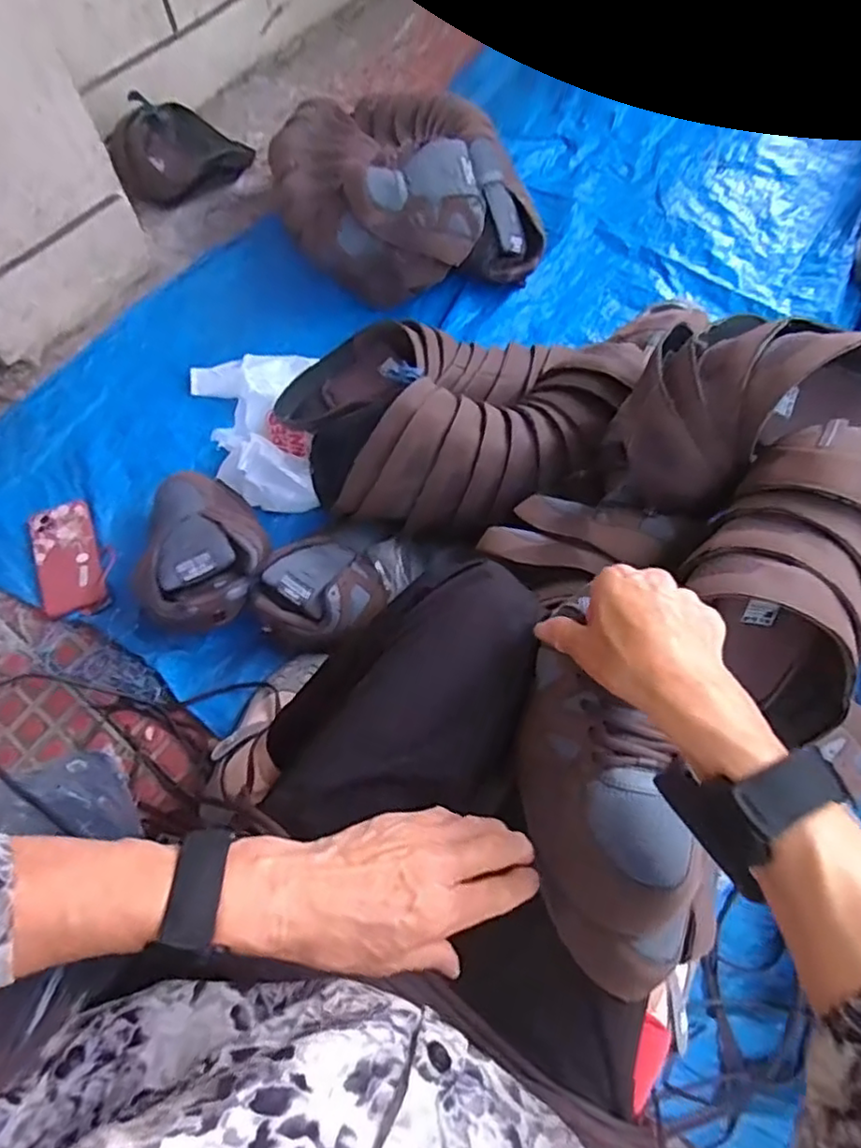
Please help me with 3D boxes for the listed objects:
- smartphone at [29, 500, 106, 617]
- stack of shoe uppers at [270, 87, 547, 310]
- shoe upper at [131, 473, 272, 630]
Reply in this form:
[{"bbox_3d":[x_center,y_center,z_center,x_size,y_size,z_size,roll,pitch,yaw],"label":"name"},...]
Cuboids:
[{"bbox_3d":[-0.490,-0.024,0.850,0.083,0.017,0.171,-24,68,-9],"label":"smartphone"},{"bbox_3d":[-0.046,-0.641,1.010,0.392,0.175,0.398,-13,67,-5],"label":"stack of shoe uppers"},{"bbox_3d":[-0.295,-0.029,0.790,0.172,0.108,0.212,-28,69,-11],"label":"shoe upper"}]

